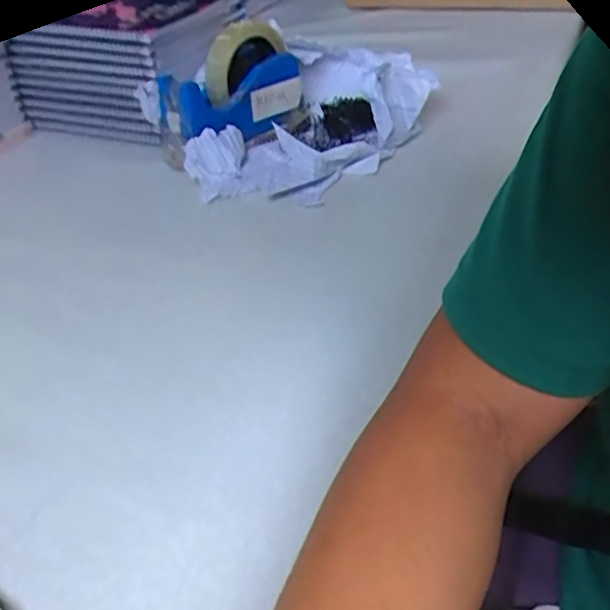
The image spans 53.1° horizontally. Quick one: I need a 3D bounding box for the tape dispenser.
[{"bbox_3d":[-0.073,-0.223,0.617,0.067,0.092,0.153,28,46,33],"label":"tape dispenser"}]

